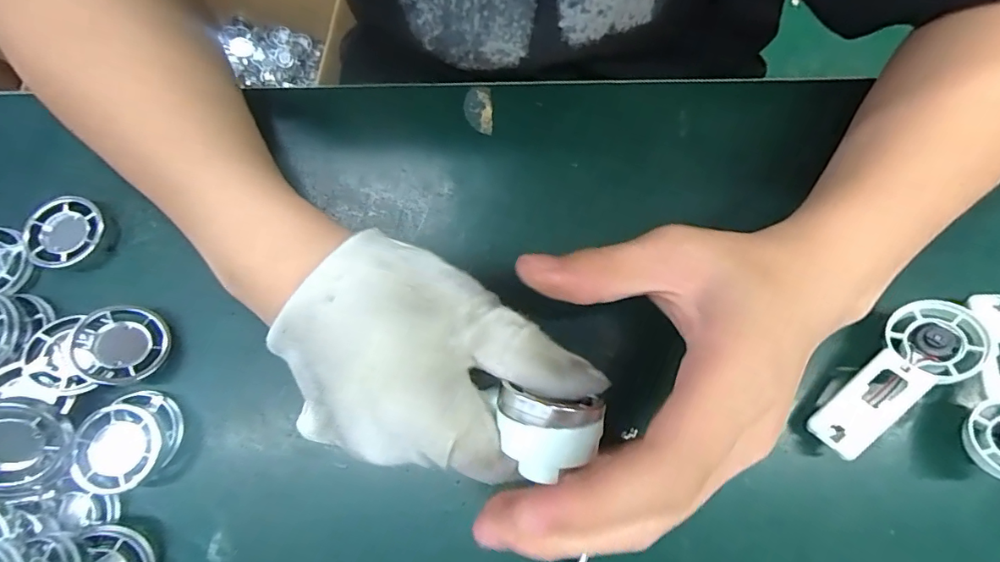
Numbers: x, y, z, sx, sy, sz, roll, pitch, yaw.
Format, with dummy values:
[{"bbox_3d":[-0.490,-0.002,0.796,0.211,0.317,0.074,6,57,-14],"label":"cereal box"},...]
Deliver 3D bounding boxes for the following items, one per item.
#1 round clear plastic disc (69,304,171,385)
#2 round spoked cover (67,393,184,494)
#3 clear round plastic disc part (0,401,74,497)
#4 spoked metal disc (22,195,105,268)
[{"bbox_3d":[-0.183,0.031,0.238,0.039,0.008,0.038,7,71,-20],"label":"round clear plastic disc"},{"bbox_3d":[-0.172,0.074,0.229,0.036,0.021,0.042,-3,78,-2],"label":"round spoked cover"},{"bbox_3d":[-0.209,0.073,0.210,0.038,0.008,0.041,-7,105,-26],"label":"clear round plastic disc part"},{"bbox_3d":[-0.227,-0.025,0.258,0.039,0.012,0.039,0,78,-1],"label":"spoked metal disc"}]

